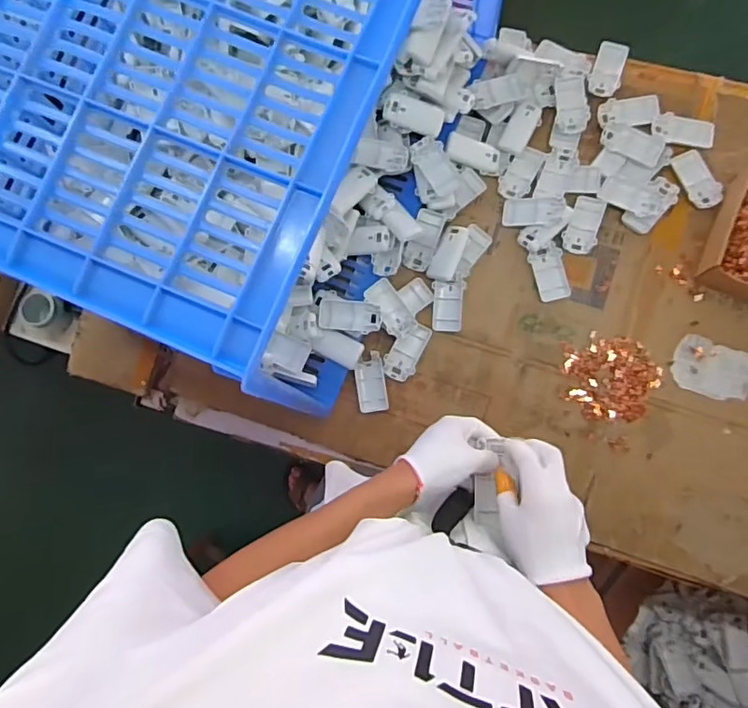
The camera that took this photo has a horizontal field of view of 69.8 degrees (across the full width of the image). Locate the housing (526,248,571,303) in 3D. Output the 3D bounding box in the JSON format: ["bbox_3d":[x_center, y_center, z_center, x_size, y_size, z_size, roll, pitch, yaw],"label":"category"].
[{"bbox_3d":[0.277,-0.125,0.842,0.050,0.016,0.083,-12,81,2],"label":"housing"}]

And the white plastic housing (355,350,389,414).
[{"bbox_3d":[-0.004,0.045,0.847,0.046,0.009,0.094,-7,82,3],"label":"white plastic housing"}]

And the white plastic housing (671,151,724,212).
[{"bbox_3d":[0.505,-0.272,0.835,0.045,0.013,0.094,-24,81,1],"label":"white plastic housing"}]

